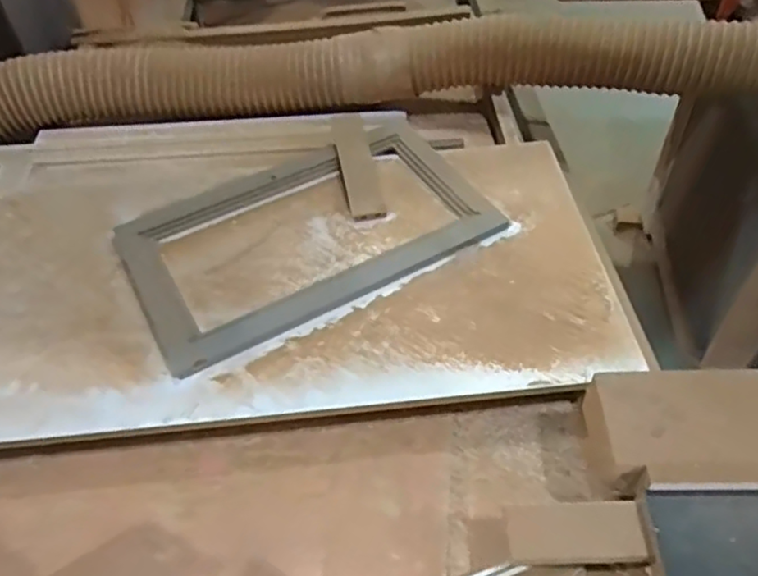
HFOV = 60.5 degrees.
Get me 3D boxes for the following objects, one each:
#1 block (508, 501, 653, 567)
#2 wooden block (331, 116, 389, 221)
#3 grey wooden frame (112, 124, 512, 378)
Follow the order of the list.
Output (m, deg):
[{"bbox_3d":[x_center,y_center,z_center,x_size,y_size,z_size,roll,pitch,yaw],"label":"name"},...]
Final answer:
[{"bbox_3d":[0.150,0.185,0.494,0.101,0.013,0.046,-3,48,2],"label":"block"},{"bbox_3d":[-0.028,-0.163,0.861,0.045,0.013,0.194,-9,52,-7],"label":"wooden block"},{"bbox_3d":[-0.087,-0.076,0.799,0.423,0.023,0.269,-25,48,-18],"label":"grey wooden frame"}]

